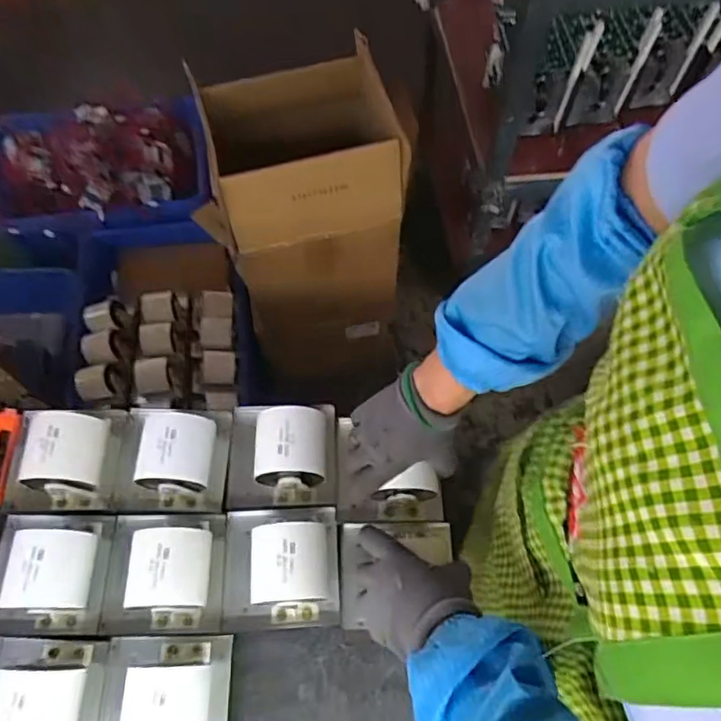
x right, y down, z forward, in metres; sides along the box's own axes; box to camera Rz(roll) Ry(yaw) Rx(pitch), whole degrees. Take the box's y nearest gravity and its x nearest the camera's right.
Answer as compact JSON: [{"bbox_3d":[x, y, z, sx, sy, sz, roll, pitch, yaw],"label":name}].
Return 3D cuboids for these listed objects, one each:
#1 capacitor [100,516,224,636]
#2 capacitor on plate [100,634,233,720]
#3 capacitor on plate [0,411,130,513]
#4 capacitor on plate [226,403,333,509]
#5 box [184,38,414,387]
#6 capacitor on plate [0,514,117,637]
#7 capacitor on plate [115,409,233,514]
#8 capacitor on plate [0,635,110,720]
[{"bbox_3d":[-0.210,0.214,0.579,0.125,0.089,0.119,-2,64,0],"label":"capacitor"},{"bbox_3d":[-0.196,0.326,0.532,0.124,0.102,0.114,-2,64,0],"label":"capacitor on plate"},{"bbox_3d":[-0.340,0.104,0.632,0.117,0.101,0.120,-3,64,0],"label":"capacitor on plate"},{"bbox_3d":[-0.092,0.100,0.632,0.125,0.087,0.120,0,64,1],"label":"capacitor on plate"},{"bbox_3d":[-0.097,-0.247,1.238,0.338,0.722,0.329,-4,64,-1],"label":"box"},{"bbox_3d":[-0.331,0.216,0.578,0.123,0.091,0.118,0,64,1],"label":"capacitor on plate"},{"bbox_3d":[-0.220,0.107,0.634,0.129,0.096,0.118,-1,64,1],"label":"capacitor on plate"},{"bbox_3d":[-0.320,0.325,0.527,0.126,0.092,0.120,-1,64,1],"label":"capacitor on plate"}]

